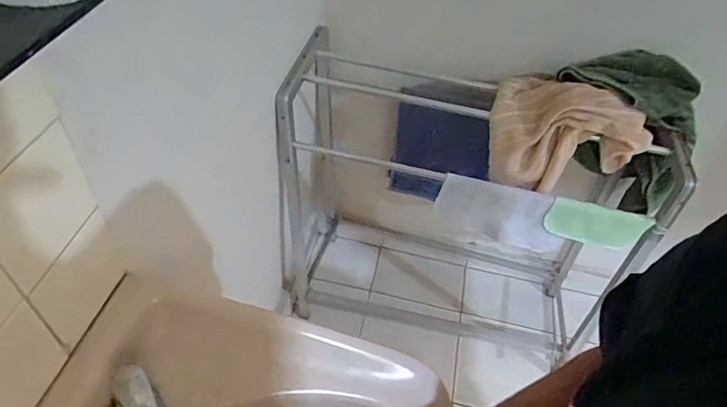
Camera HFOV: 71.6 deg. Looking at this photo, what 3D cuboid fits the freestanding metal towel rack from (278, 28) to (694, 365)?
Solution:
[{"bbox_3d":[0.247,0.032,1.403,0.907,0.813,0.384,13,47,5],"label":"freestanding metal towel rack"}]

